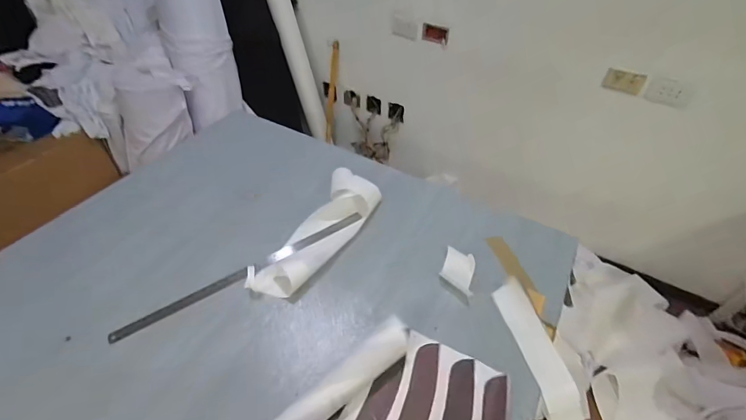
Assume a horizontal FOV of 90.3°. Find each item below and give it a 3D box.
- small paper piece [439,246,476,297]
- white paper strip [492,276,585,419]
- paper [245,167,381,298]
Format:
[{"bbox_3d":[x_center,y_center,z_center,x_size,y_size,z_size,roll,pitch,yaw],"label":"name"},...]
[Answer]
[{"bbox_3d":[0.207,0.142,0.888,0.083,0.029,0.101,20,46,18],"label":"small paper piece"},{"bbox_3d":[0.362,0.357,0.760,0.077,0.096,0.419,-14,77,-16],"label":"white paper strip"},{"bbox_3d":[-0.135,0.052,0.970,0.163,0.071,0.426,19,46,18],"label":"paper"}]

